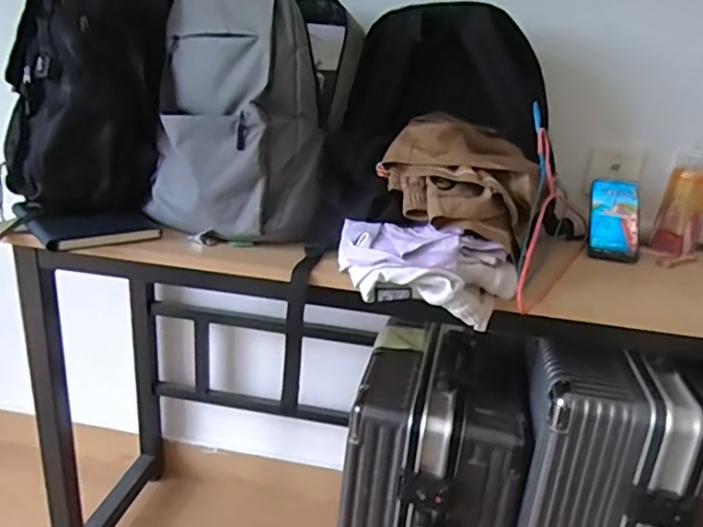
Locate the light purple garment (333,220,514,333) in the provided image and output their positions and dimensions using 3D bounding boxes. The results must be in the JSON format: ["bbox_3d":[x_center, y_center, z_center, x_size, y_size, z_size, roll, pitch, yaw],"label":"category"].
[{"bbox_3d":[0.085,0.005,0.739,0.237,0.086,0.119,12,21,18],"label":"light purple garment"}]

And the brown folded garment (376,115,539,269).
[{"bbox_3d":[0.149,-0.119,0.806,0.211,0.126,0.211,10,20,13],"label":"brown folded garment"}]

